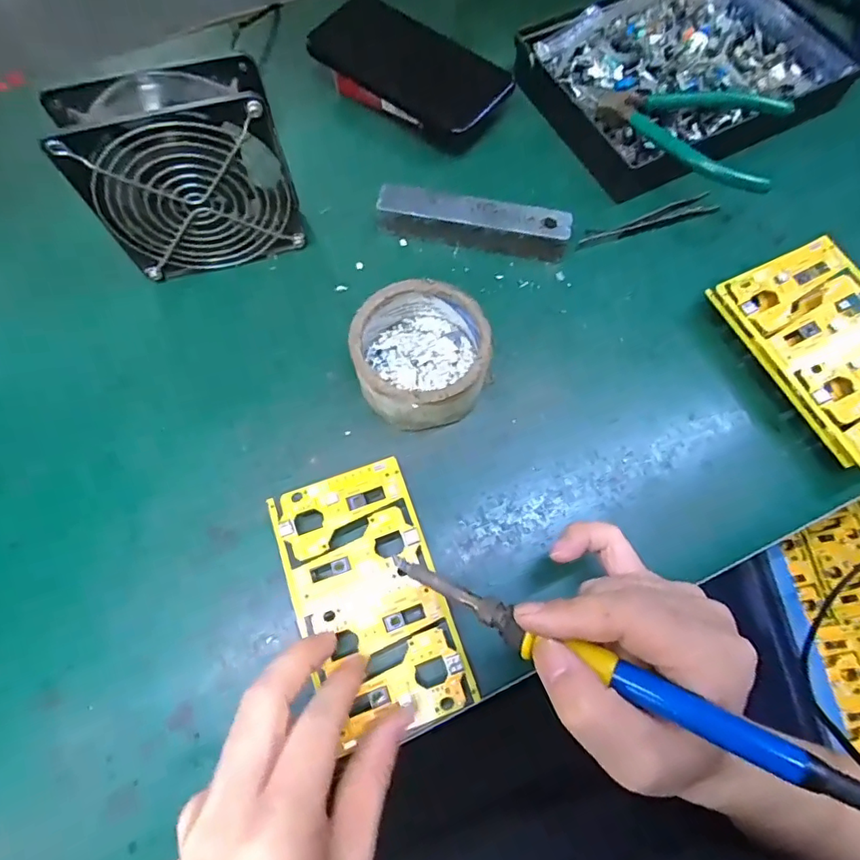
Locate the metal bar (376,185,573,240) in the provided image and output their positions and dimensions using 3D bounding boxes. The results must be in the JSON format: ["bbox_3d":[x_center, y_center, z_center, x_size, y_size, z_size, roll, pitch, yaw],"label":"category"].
[{"bbox_3d":[0.032,-0.154,0.386,0.138,0.029,0.024,12,70,3],"label":"metal bar"}]

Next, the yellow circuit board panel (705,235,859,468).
[{"bbox_3d":[0.259,-0.052,0.333,0.082,0.018,0.144,-27,70,4],"label":"yellow circuit board panel"}]

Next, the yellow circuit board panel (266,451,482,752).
[{"bbox_3d":[-0.034,0.090,0.287,0.079,0.005,0.138,-19,71,-7],"label":"yellow circuit board panel"}]

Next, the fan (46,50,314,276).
[{"bbox_3d":[-0.153,-0.162,0.340,0.117,0.118,0.050,-16,71,-6],"label":"fan"}]

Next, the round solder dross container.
[{"bbox_3d":[-0.006,-0.048,0.335,0.084,0.045,0.084,0,70,-1],"label":"round solder dross container"}]

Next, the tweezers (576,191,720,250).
[{"bbox_3d":[0.168,-0.161,0.399,0.116,0.013,0.023,-17,71,-7],"label":"tweezers"}]

